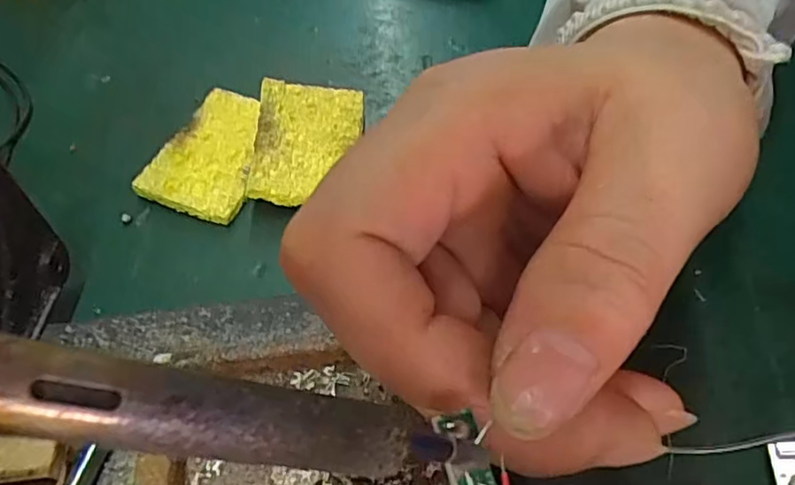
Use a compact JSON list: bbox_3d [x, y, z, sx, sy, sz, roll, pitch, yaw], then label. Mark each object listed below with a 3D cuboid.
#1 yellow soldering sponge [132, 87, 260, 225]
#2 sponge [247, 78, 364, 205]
[{"bbox_3d":[-0.065,-0.033,0.227,0.037,0.008,0.054,18,55,15],"label":"yellow soldering sponge"},{"bbox_3d":[-0.032,-0.036,0.222,0.036,0.015,0.052,0,52,2],"label":"sponge"}]

